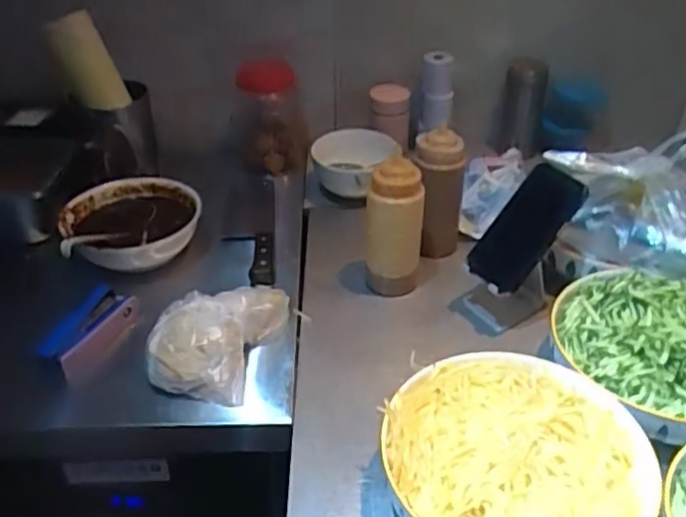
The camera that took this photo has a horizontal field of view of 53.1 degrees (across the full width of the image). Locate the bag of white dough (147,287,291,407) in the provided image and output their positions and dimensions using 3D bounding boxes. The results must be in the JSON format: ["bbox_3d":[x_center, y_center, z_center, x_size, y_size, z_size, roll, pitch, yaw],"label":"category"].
[{"bbox_3d":[-0.131,0.071,0.755,0.097,0.068,0.179,8,36,17],"label":"bag of white dough"}]

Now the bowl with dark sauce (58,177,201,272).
[{"bbox_3d":[-0.279,-0.047,0.917,0.170,0.068,0.157,-3,34,2],"label":"bowl with dark sauce"}]

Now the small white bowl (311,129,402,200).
[{"bbox_3d":[0.021,-0.142,1.070,0.127,0.074,0.133,-3,34,2],"label":"small white bowl"}]

